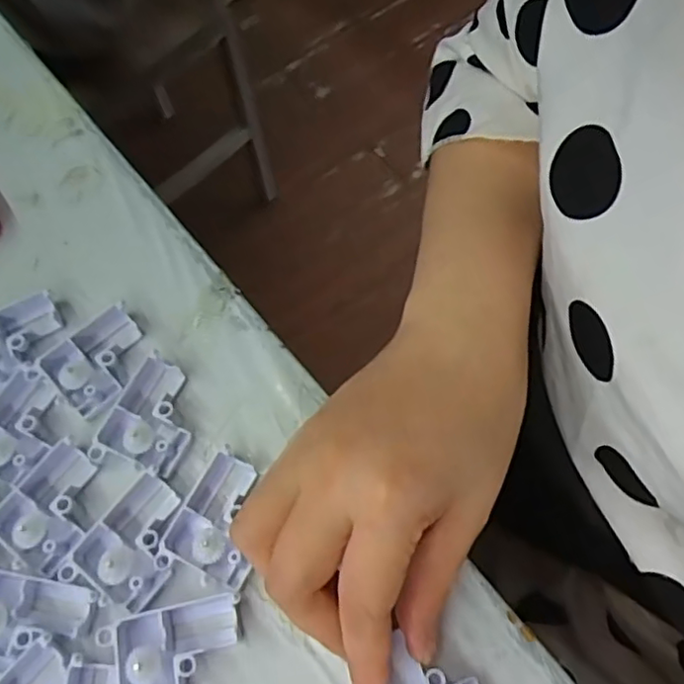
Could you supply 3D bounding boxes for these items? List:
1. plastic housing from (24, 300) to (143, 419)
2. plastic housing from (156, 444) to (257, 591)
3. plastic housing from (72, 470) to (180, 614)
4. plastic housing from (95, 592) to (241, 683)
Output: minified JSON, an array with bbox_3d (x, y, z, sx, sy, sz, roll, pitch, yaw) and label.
[{"bbox_3d":[-0.114,0.008,0.286,0.050,0.012,0.036,-42,68,-15],"label":"plastic housing"},{"bbox_3d":[-0.048,0.071,0.253,0.036,0.014,0.050,18,66,13],"label":"plastic housing"},{"bbox_3d":[-0.083,0.078,0.251,0.039,0.011,0.044,36,72,19],"label":"plastic housing"},{"bbox_3d":[-0.063,0.117,0.232,0.050,0.011,0.036,-13,64,-2],"label":"plastic housing"}]

